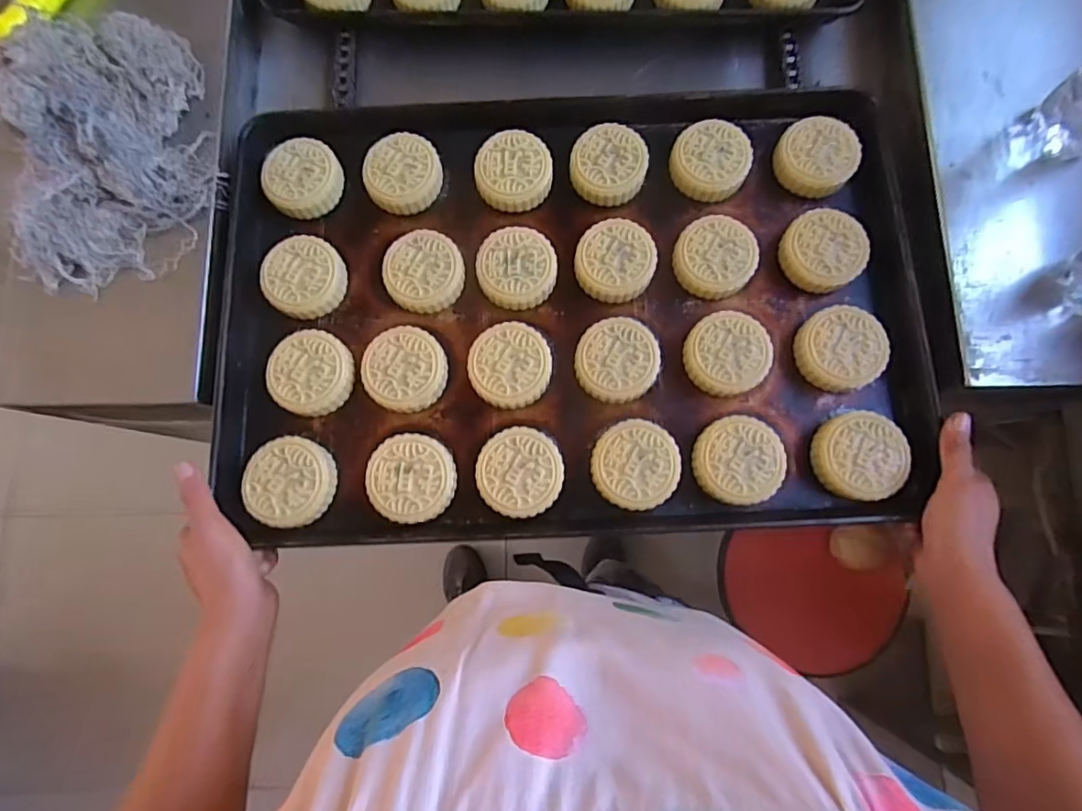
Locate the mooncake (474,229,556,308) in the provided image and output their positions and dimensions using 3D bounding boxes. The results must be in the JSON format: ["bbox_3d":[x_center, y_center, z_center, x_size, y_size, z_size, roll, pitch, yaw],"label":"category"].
[{"bbox_3d":[-0.021,-0.124,0.505,0.069,0.025,0.068,0,68,0],"label":"mooncake"}]

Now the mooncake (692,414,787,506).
[{"bbox_3d":[0.164,0.045,0.462,0.068,0.021,0.069,2,68,0],"label":"mooncake"}]

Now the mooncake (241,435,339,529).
[{"bbox_3d":[-0.207,0.062,0.462,0.067,0.026,0.070,0,68,0],"label":"mooncake"}]

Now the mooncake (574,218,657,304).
[{"bbox_3d":[0.067,-0.130,0.505,0.069,0.025,0.069,1,68,0],"label":"mooncake"}]

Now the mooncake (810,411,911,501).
[{"bbox_3d":[0.264,0.042,0.463,0.067,0.025,0.069,4,68,1],"label":"mooncake"}]

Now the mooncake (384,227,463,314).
[{"bbox_3d":[-0.106,-0.121,0.506,0.069,0.027,0.068,0,68,0],"label":"mooncake"}]

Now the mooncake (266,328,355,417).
[{"bbox_3d":[-0.199,-0.030,0.484,0.068,0.026,0.068,0,68,0],"label":"mooncake"}]

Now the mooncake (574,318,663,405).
[{"bbox_3d":[0.066,-0.039,0.484,0.070,0.020,0.070,-4,68,-2],"label":"mooncake"}]

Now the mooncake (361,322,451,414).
[{"bbox_3d":[-0.118,-0.031,0.486,0.067,0.026,0.067,0,68,0],"label":"mooncake"}]

